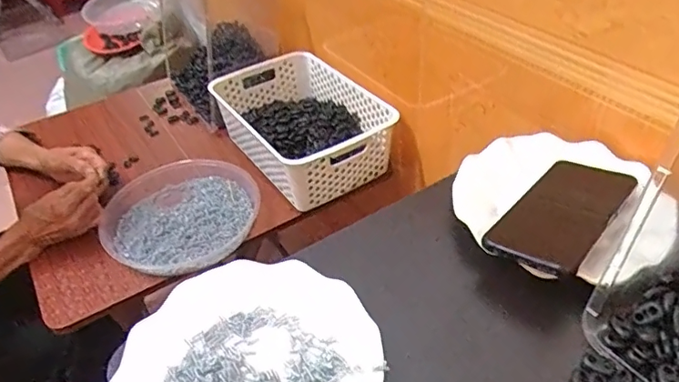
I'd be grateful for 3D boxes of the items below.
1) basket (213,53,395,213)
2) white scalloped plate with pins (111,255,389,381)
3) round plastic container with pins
[{"bbox_3d":[-0.064,-0.117,0.914,0.208,0.100,0.323,-25,44,-20],"label":"basket"},{"bbox_3d":[-0.064,0.127,0.379,0.176,0.023,0.179,-4,41,3],"label":"white scalloped plate with pins"},{"bbox_3d":[-0.247,0.033,0.835,0.233,0.036,0.234,-4,41,3],"label":"round plastic container with pins"}]

